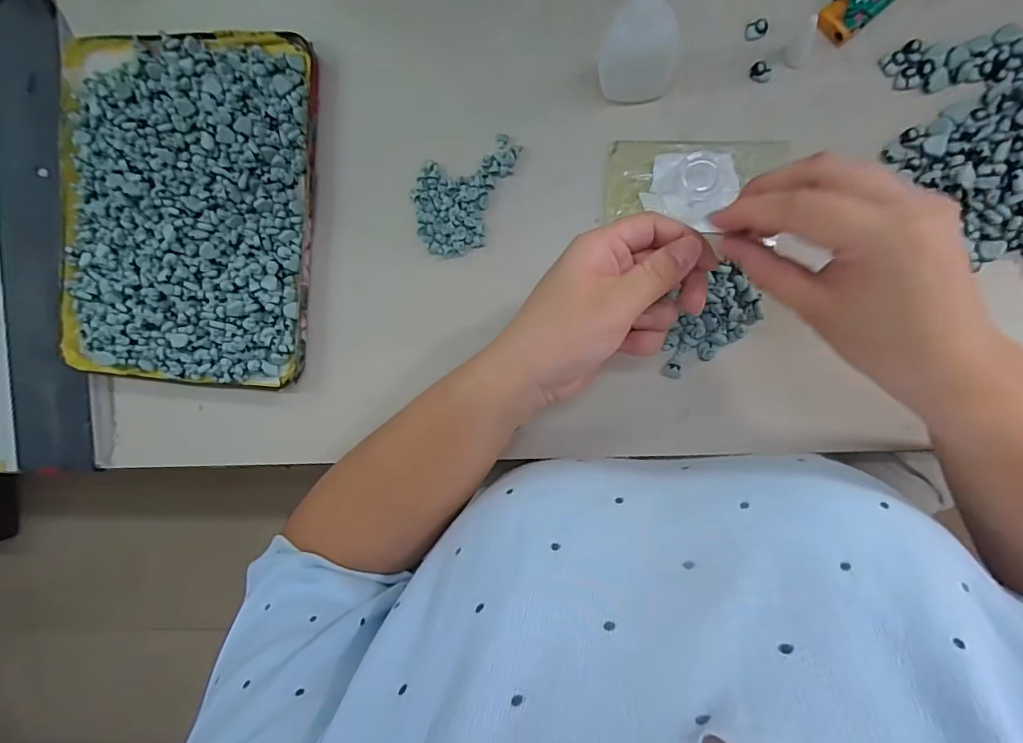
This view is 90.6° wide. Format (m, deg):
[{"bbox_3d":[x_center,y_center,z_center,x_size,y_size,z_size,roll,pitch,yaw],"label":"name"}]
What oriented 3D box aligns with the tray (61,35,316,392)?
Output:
[{"bbox_3d":[-0.240,-0.116,0.364,0.194,0.021,0.242,4,97,8],"label":"tray"}]

